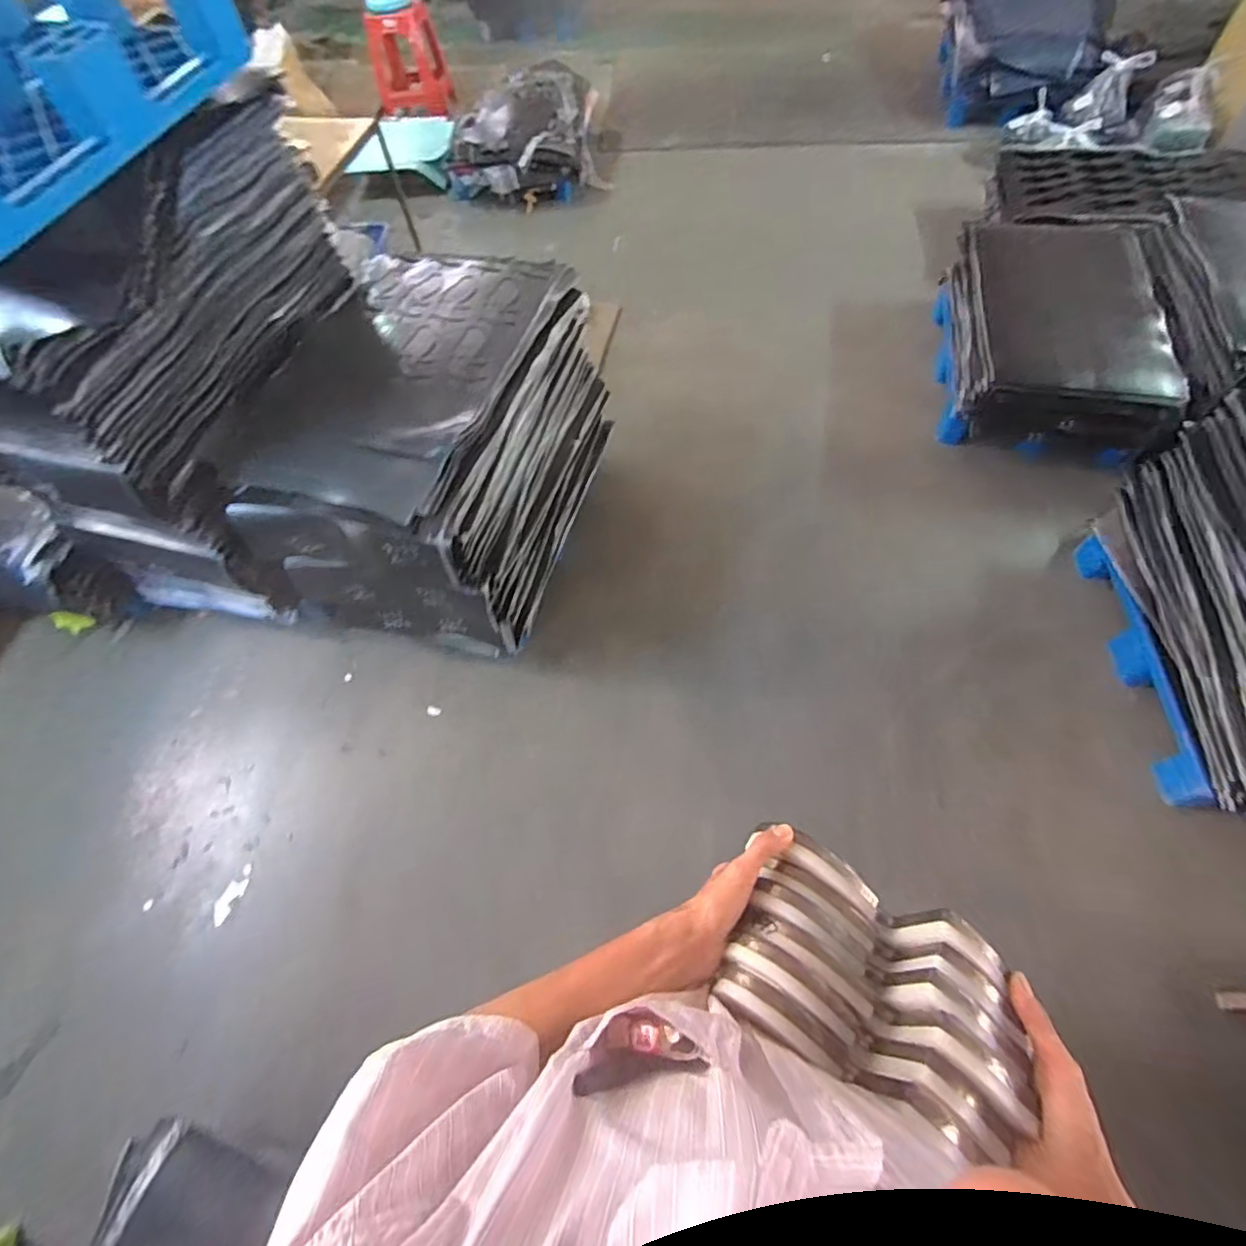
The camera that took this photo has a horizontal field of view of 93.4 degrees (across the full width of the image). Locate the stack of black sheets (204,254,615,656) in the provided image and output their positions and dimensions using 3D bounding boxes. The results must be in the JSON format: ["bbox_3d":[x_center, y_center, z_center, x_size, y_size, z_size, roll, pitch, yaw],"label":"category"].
[{"bbox_3d":[-0.533,-0.516,1.710,0.745,0.603,0.987,14,63,9],"label":"stack of black sheets"}]

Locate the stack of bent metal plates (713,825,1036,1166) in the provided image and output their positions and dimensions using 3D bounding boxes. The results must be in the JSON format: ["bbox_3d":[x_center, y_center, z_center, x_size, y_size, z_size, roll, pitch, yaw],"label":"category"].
[{"bbox_3d":[0.202,0.286,0.461,0.214,0.083,0.149,29,67,16],"label":"stack of bent metal plates"}]

